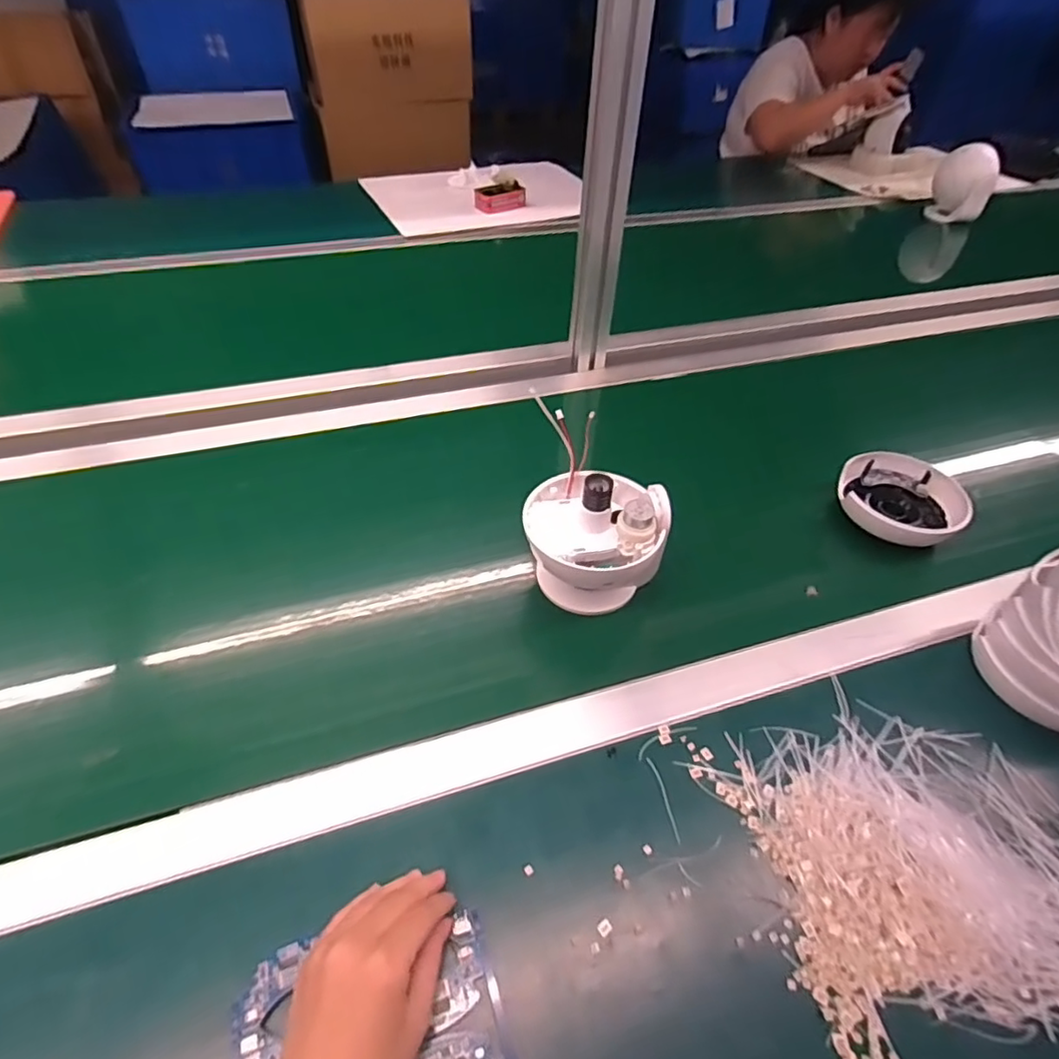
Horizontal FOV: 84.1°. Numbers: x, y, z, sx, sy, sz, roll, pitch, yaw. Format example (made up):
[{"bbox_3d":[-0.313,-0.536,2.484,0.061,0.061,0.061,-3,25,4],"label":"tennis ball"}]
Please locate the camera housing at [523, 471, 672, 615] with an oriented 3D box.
[{"bbox_3d":[0.055,0.004,0.500,0.114,0.111,0.100,7,47,4],"label":"camera housing"}]

